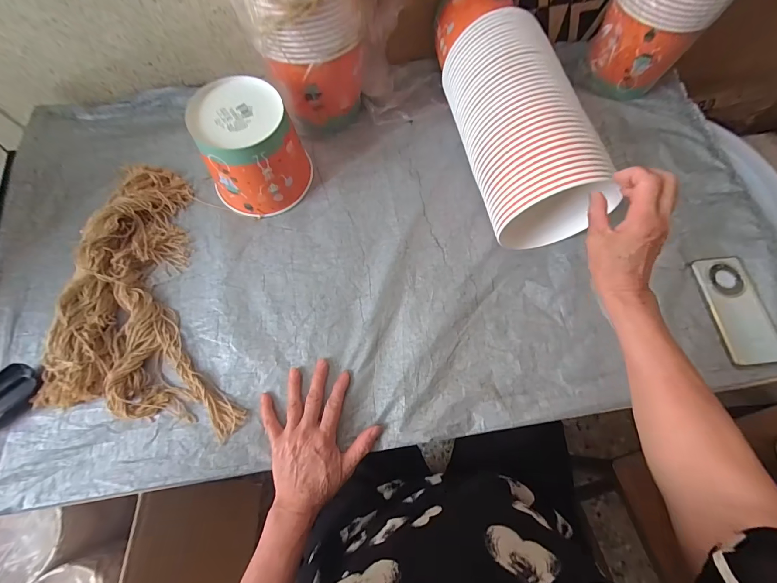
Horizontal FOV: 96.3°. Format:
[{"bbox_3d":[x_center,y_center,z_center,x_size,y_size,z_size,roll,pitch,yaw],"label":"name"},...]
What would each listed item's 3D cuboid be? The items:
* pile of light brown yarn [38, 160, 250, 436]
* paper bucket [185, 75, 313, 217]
[{"bbox_3d":[-0.371,-0.001,0.517,0.254,0.039,0.456,-13,69,-5],"label":"pile of light brown yarn"},{"bbox_3d":[-0.210,-0.213,0.543,0.144,0.135,0.138,0,69,0],"label":"paper bucket"}]

